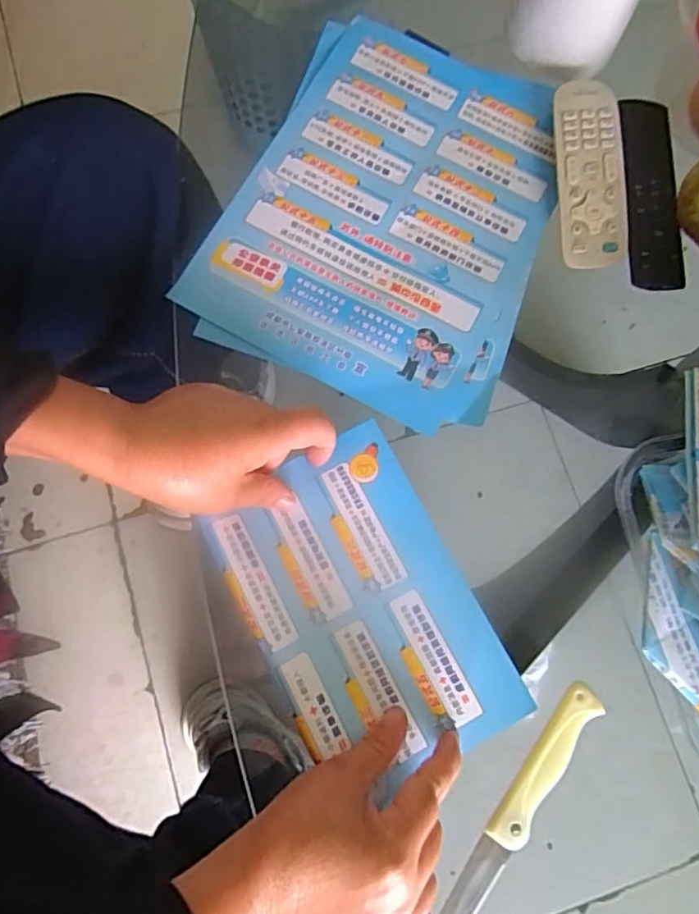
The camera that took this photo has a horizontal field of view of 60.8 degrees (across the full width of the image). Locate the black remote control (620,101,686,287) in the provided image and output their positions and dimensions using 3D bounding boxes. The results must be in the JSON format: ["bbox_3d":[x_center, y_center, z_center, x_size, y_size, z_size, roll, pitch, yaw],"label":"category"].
[{"bbox_3d":[0.216,-0.193,0.427,0.044,0.020,0.153,3,80,-4],"label":"black remote control"}]

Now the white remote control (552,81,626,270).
[{"bbox_3d":[0.169,-0.201,0.425,0.043,0.024,0.136,0,81,-5],"label":"white remote control"}]

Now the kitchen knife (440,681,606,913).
[{"bbox_3d":[0.096,0.206,0.343,0.019,0.009,0.164,37,80,2],"label":"kitchen knife"}]

